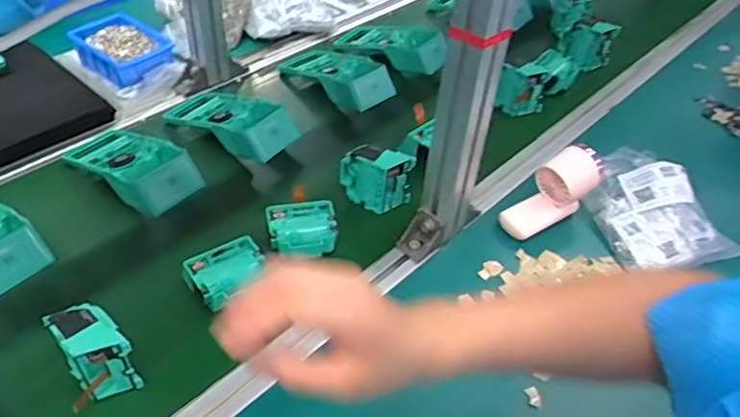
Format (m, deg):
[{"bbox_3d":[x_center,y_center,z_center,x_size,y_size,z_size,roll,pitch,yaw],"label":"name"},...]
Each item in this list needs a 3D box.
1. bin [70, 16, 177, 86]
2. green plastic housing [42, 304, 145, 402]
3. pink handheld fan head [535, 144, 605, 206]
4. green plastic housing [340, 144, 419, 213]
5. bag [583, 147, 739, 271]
[{"bbox_3d":[-0.365,-0.236,0.893,0.142,0.031,0.101,36,52,25],"label":"bin"},{"bbox_3d":[-0.243,0.132,0.541,0.044,0.085,0.066,-31,57,-31],"label":"green plastic housing"},{"bbox_3d":[0.242,-0.039,0.736,0.061,0.068,0.062,36,52,25],"label":"pink handheld fan head"},{"bbox_3d":[0.007,-0.037,0.739,0.080,0.082,0.035,24,48,16],"label":"green plastic housing"},{"bbox_3d":[0.351,-0.005,0.745,0.143,0.062,0.168,-10,48,-16],"label":"bag"}]

